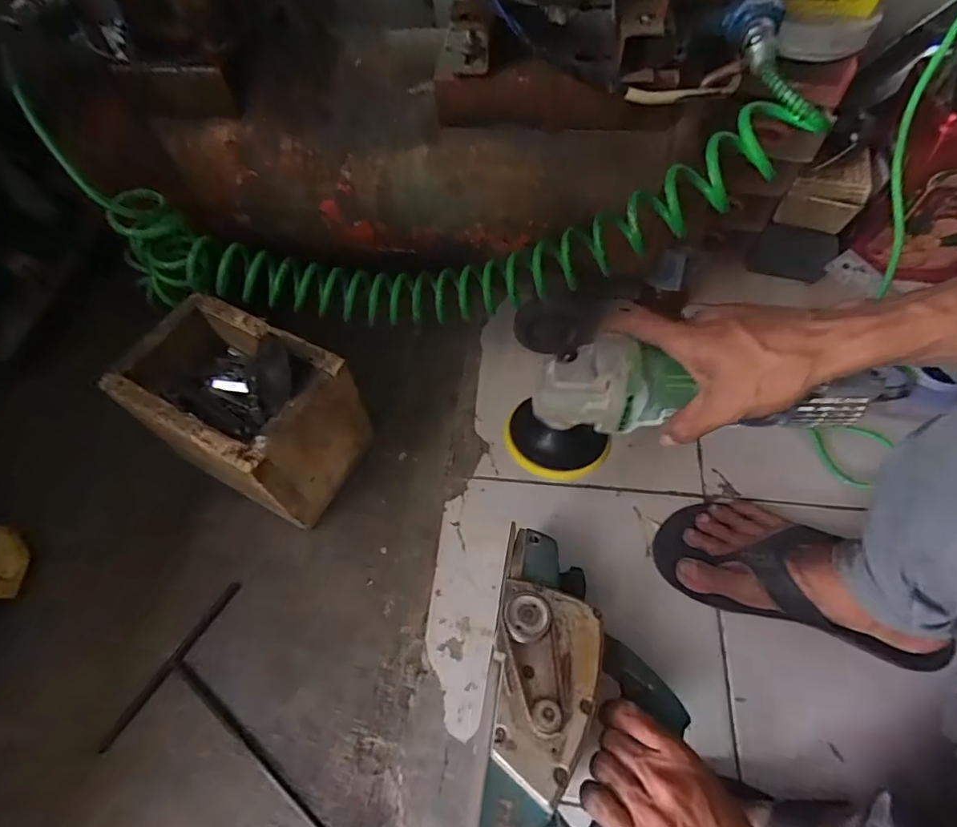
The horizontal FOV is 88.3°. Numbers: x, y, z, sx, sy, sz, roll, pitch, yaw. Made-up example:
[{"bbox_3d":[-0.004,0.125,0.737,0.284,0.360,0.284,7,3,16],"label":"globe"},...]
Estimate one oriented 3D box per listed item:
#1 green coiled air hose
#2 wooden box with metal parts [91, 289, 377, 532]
[{"bbox_3d":[-0.049,-0.177,0.489,0.572,0.269,0.086,0,60,2],"label":"green coiled air hose"},{"bbox_3d":[-0.244,-0.006,0.532,0.203,0.150,0.138,25,64,15],"label":"wooden box with metal parts"}]

